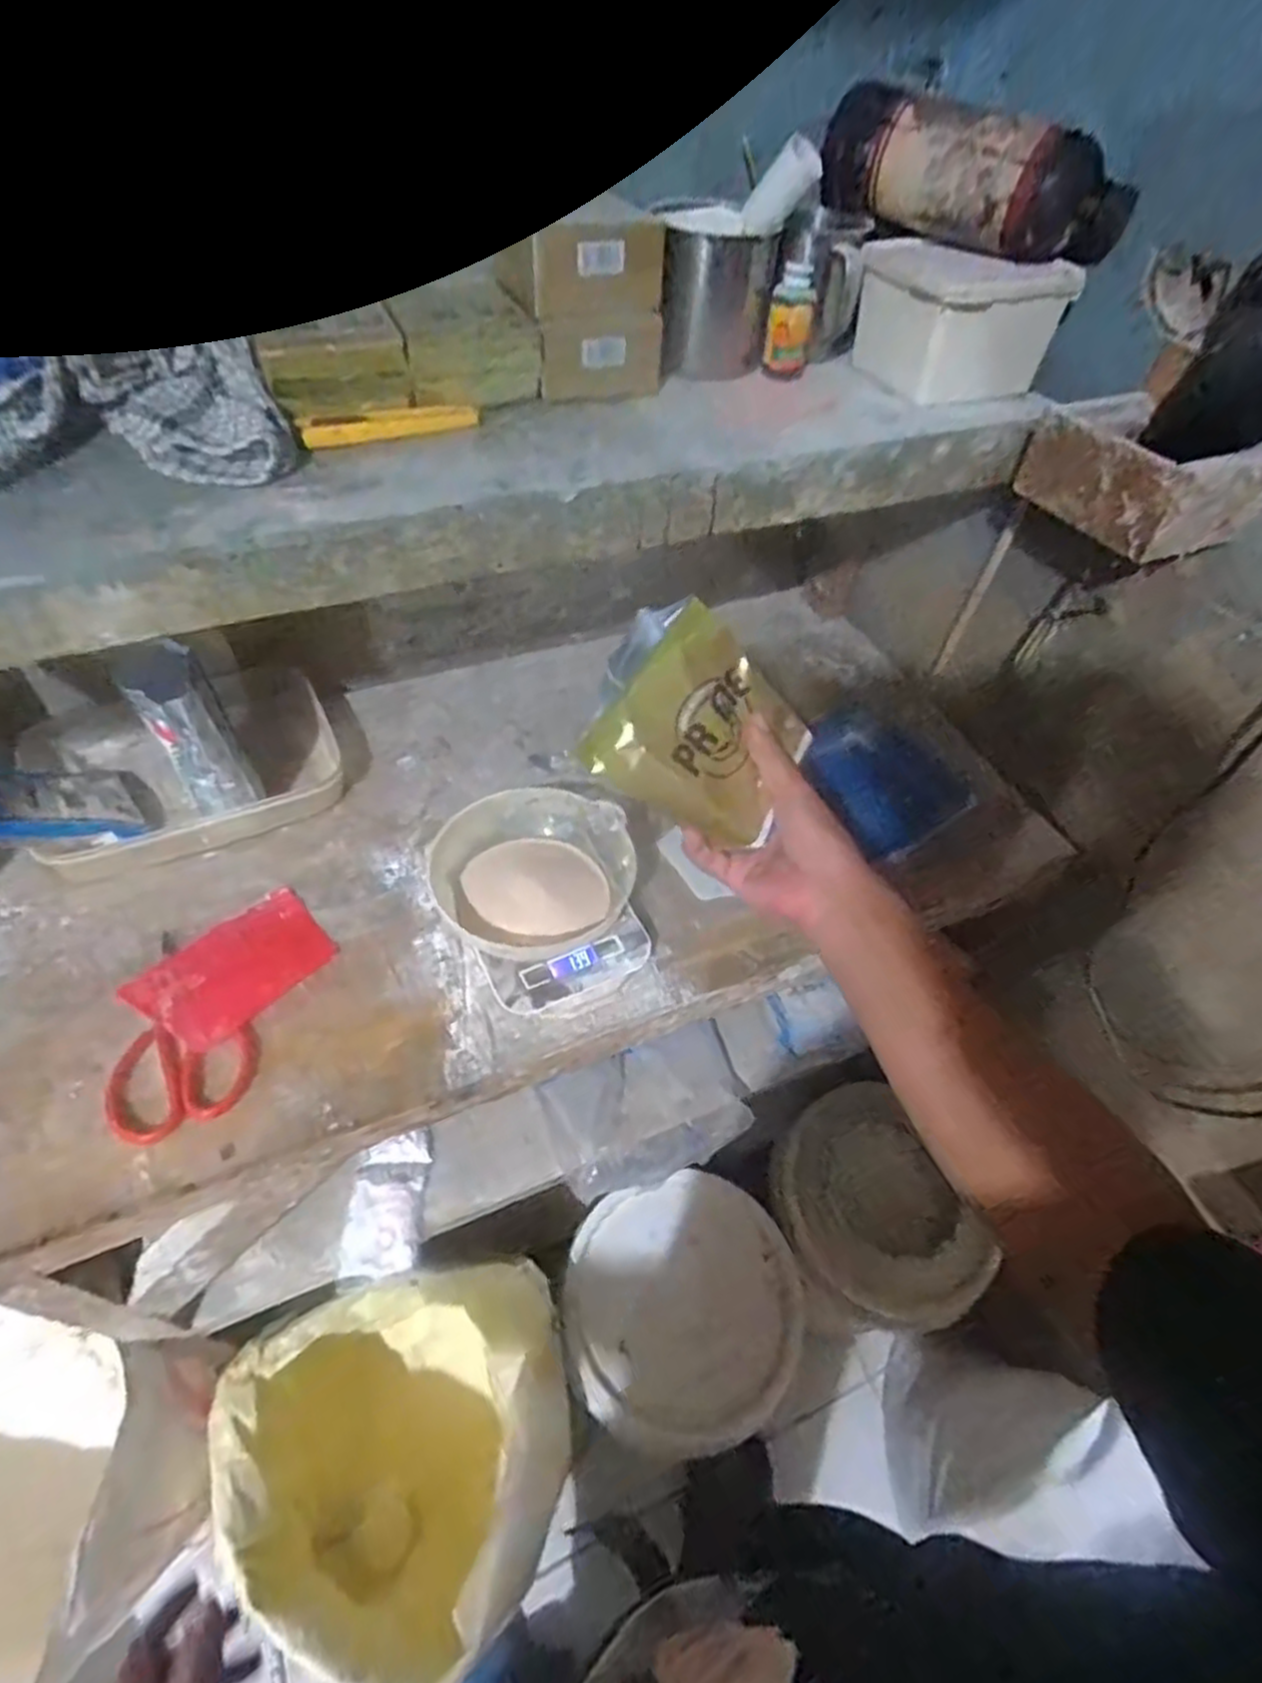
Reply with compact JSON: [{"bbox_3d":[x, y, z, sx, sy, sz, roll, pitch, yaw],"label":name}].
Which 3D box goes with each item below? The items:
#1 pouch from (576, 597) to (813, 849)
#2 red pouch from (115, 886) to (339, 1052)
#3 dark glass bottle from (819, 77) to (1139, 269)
[{"bbox_3d":[0.045,-0.074,0.514,0.146,0.030,0.122,36,79,-25],"label":"pouch"},{"bbox_3d":[-0.330,0.106,0.642,0.094,0.012,0.145,36,57,22],"label":"red pouch"},{"bbox_3d":[0.273,-0.538,0.613,0.243,0.078,0.065,36,57,22],"label":"dark glass bottle"}]

